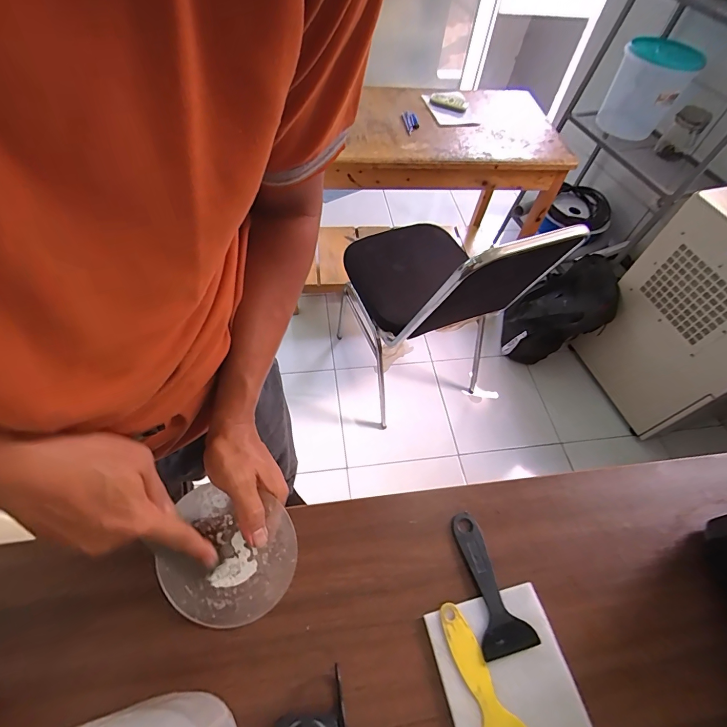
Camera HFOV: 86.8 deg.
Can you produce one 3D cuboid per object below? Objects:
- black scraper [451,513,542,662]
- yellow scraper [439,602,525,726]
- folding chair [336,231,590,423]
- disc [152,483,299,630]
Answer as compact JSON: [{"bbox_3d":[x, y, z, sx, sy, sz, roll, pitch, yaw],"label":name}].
[{"bbox_3d":[0.129,0.227,0.407,0.052,0.004,0.131,-9,58,-11],"label":"black scraper"},{"bbox_3d":[0.106,0.298,0.361,0.042,0.007,0.124,-18,60,-16],"label":"yellow scraper"},{"bbox_3d":[0.220,-0.218,1.222,0.423,0.776,0.527,-20,60,-17],"label":"folding chair"},{"bbox_3d":[-0.134,0.195,0.378,0.130,0.015,0.122,0,83,0],"label":"disc"}]

